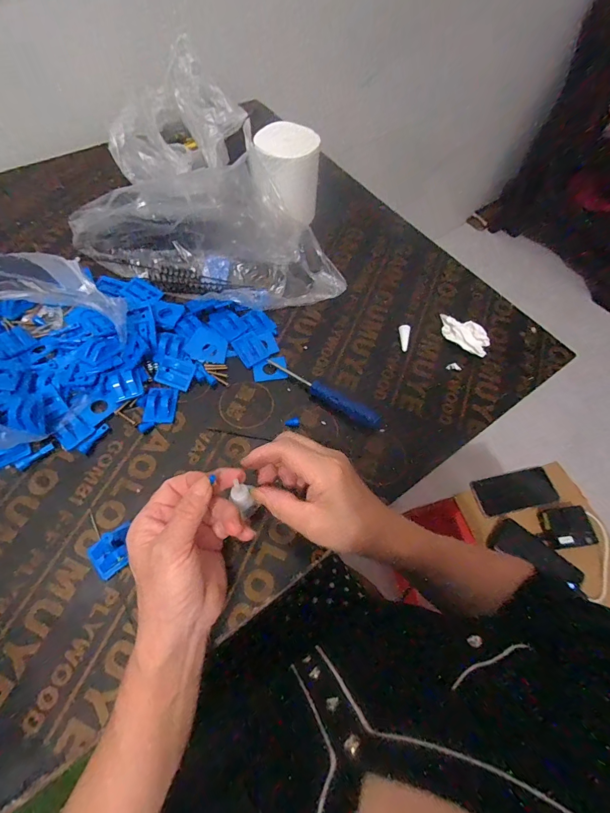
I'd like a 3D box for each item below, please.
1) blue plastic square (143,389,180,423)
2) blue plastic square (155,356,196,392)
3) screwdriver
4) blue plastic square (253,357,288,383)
[{"bbox_3d":[-0.166,-0.002,0.421,0.034,0.006,0.041,3,62,-2],"label":"blue plastic square"},{"bbox_3d":[-0.156,-0.040,0.439,0.041,0.005,0.038,13,62,3],"label":"blue plastic square"},{"bbox_3d":[0.020,-0.015,0.438,0.150,0.015,0.019,28,64,10],"label":"screwdriver"},{"bbox_3d":[-0.043,-0.047,0.456,0.042,0.008,0.030,-8,63,-8],"label":"blue plastic square"}]

